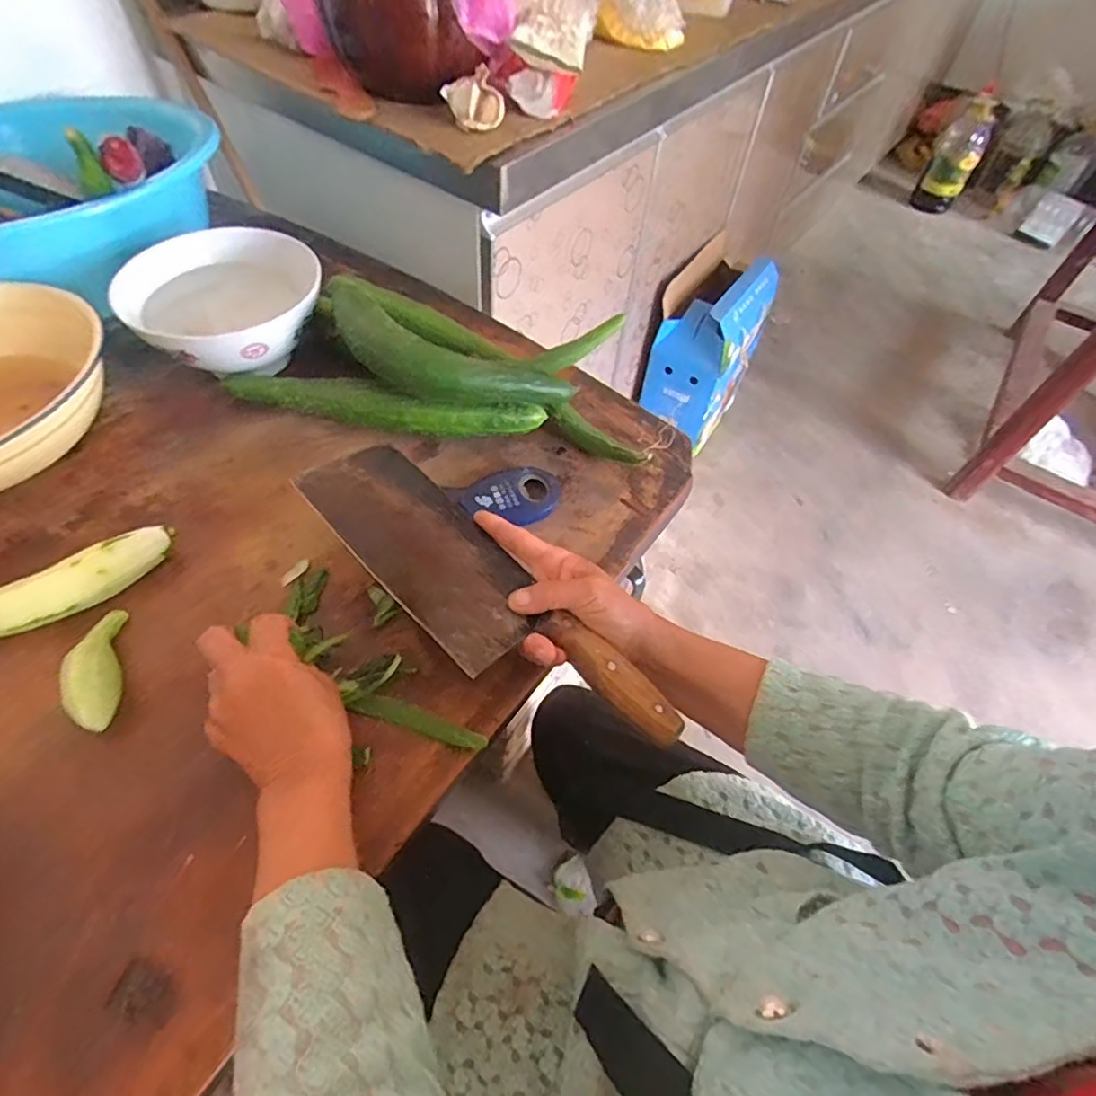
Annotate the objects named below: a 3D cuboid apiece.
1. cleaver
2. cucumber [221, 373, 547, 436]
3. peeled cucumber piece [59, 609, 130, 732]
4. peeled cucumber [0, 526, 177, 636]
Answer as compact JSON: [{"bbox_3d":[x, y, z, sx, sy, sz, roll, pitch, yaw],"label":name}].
[{"bbox_3d":[-0.048,0.031,0.432,0.316,0.022,0.099,37,60,16],"label":"cleaver"},{"bbox_3d":[-0.152,-0.135,0.558,0.290,0.035,0.039,7,55,0],"label":"cucumber"},{"bbox_3d":[-0.316,0.082,0.424,0.028,0.025,0.088,-12,57,-13],"label":"peeled cucumber piece"},{"bbox_3d":[-0.394,0.032,0.439,0.216,0.033,0.059,-19,59,-17],"label":"peeled cucumber"}]

